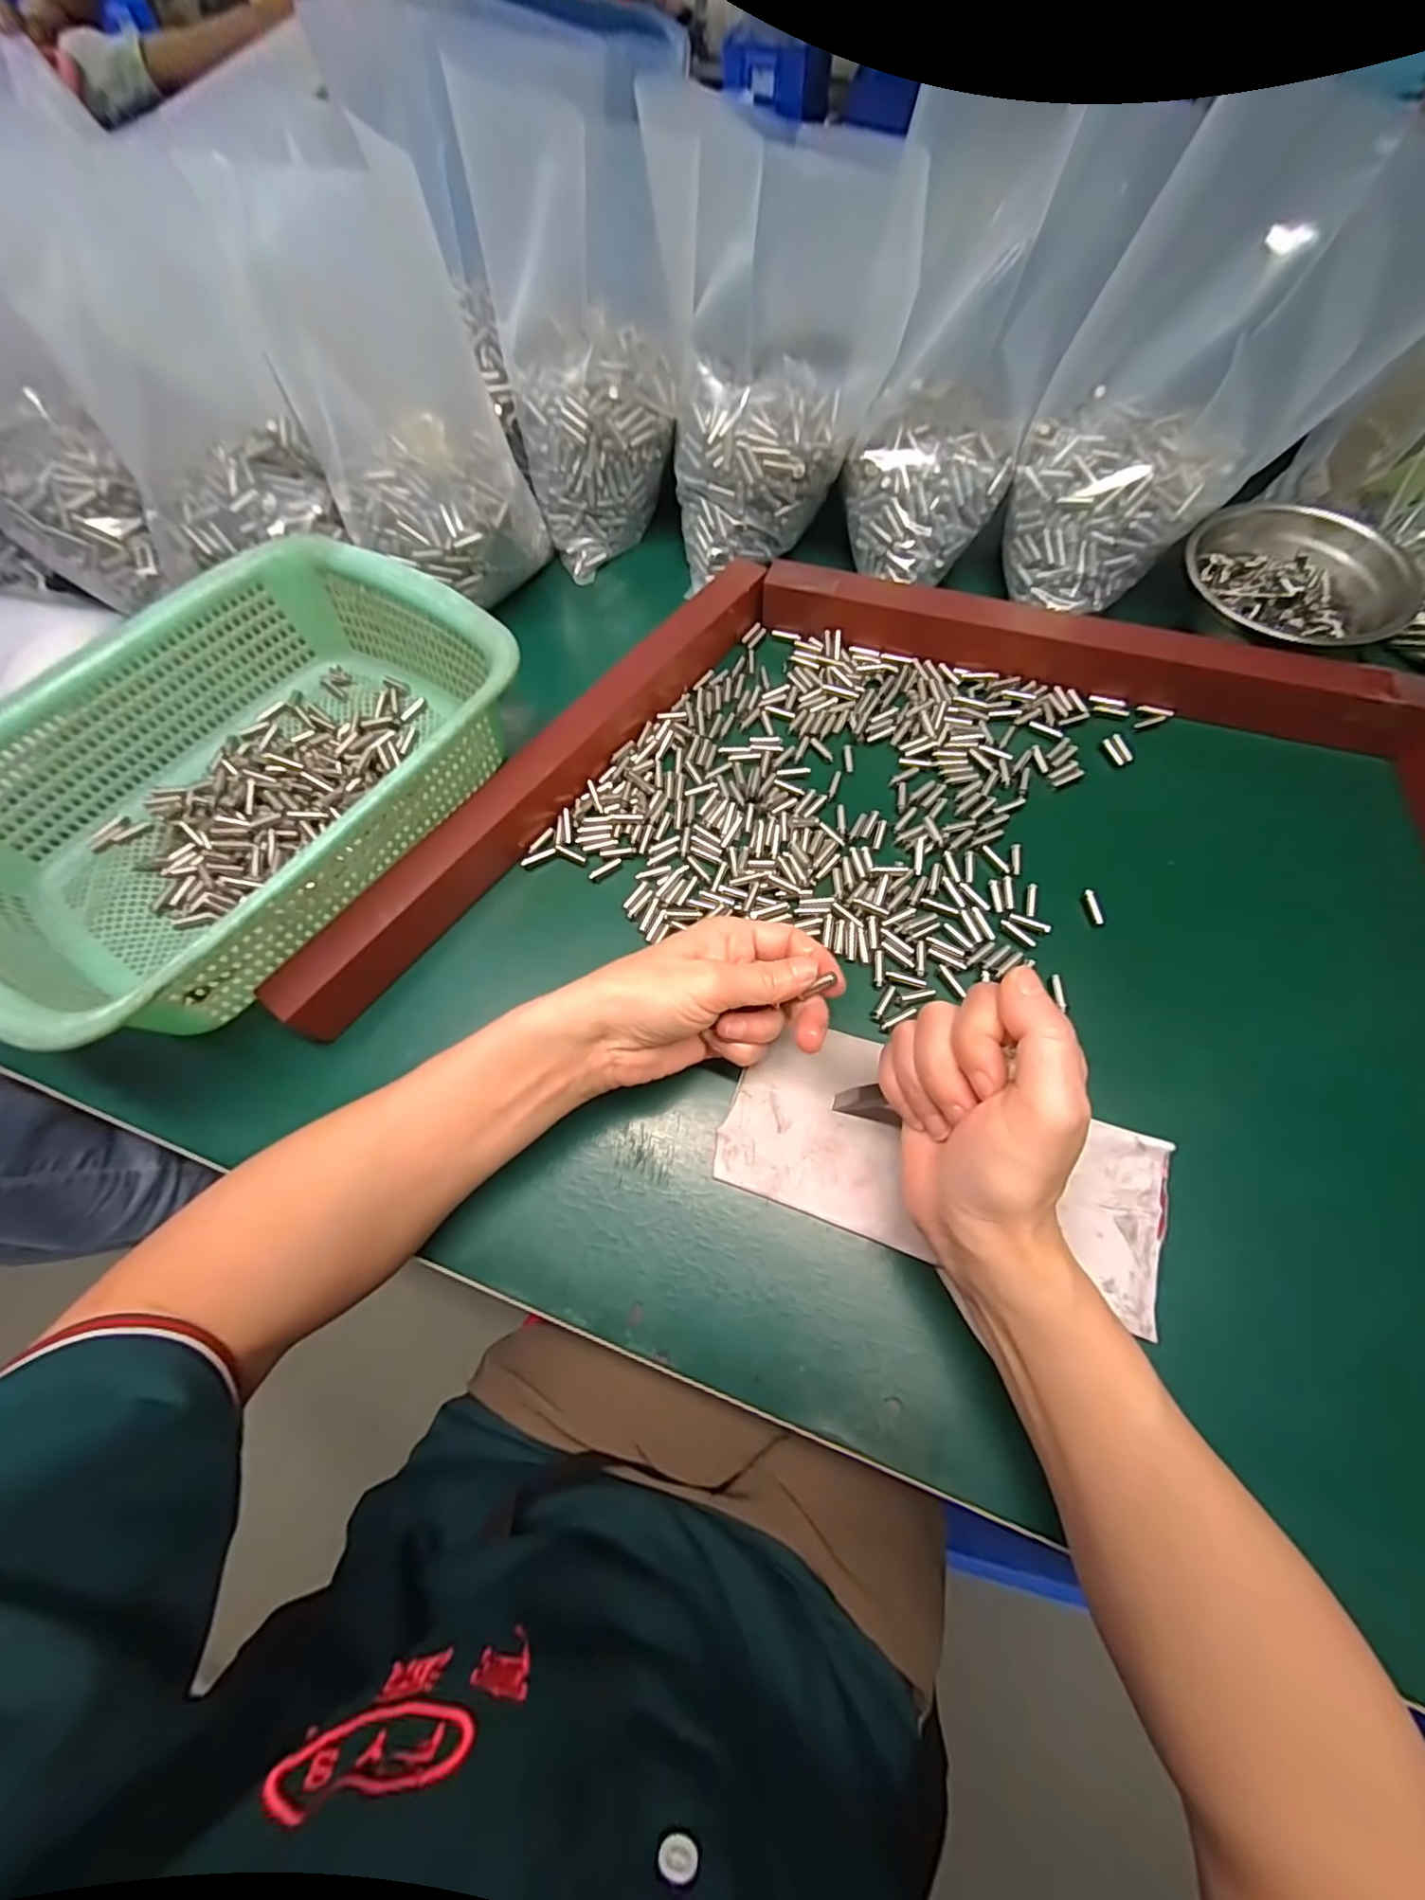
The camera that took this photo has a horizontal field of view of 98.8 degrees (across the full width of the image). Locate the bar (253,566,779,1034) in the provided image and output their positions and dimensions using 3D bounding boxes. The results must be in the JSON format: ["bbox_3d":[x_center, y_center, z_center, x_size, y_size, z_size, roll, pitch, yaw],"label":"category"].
[{"bbox_3d":[-0.094,-0.109,0.362,0.029,0.032,0.383,34,73,14],"label":"bar"}]

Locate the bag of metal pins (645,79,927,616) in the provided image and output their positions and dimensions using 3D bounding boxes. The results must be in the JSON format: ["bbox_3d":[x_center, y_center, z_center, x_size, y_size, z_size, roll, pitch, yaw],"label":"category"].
[{"bbox_3d":[0.038,-0.374,0.390,0.133,0.189,0.102,-12,68,-3],"label":"bag of metal pins"}]

